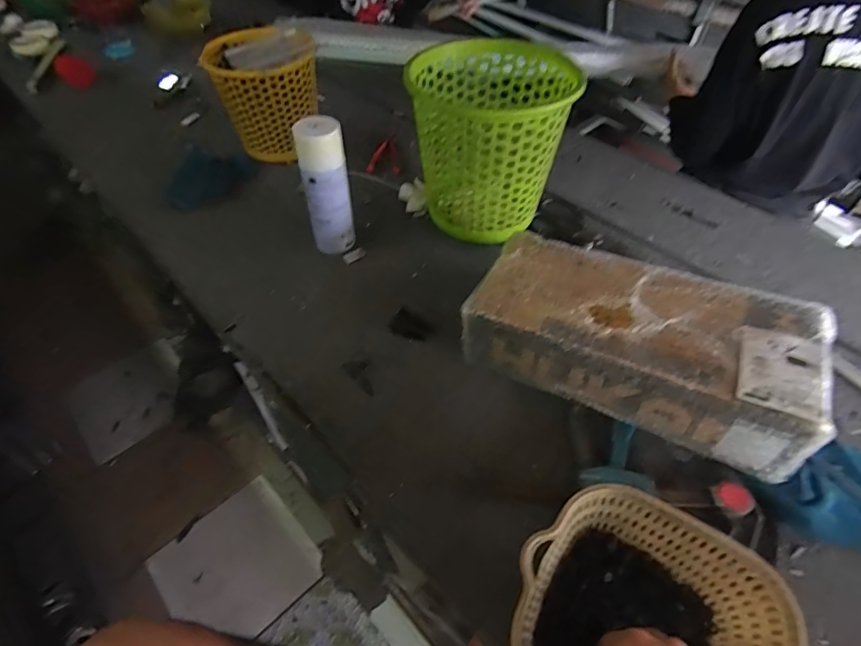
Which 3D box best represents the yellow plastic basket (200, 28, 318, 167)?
[{"bbox_3d":[-0.313,-0.434,0.919,0.194,0.196,0.192,-8,50,-7],"label":"yellow plastic basket"}]

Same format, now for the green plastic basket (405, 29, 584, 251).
[{"bbox_3d":[0.090,-0.269,0.753,0.237,0.246,0.238,-7,50,-7],"label":"green plastic basket"}]

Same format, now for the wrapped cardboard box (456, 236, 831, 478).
[{"bbox_3d":[0.235,0.015,0.552,0.360,0.101,0.167,23,53,17],"label":"wrapped cardboard box"}]

